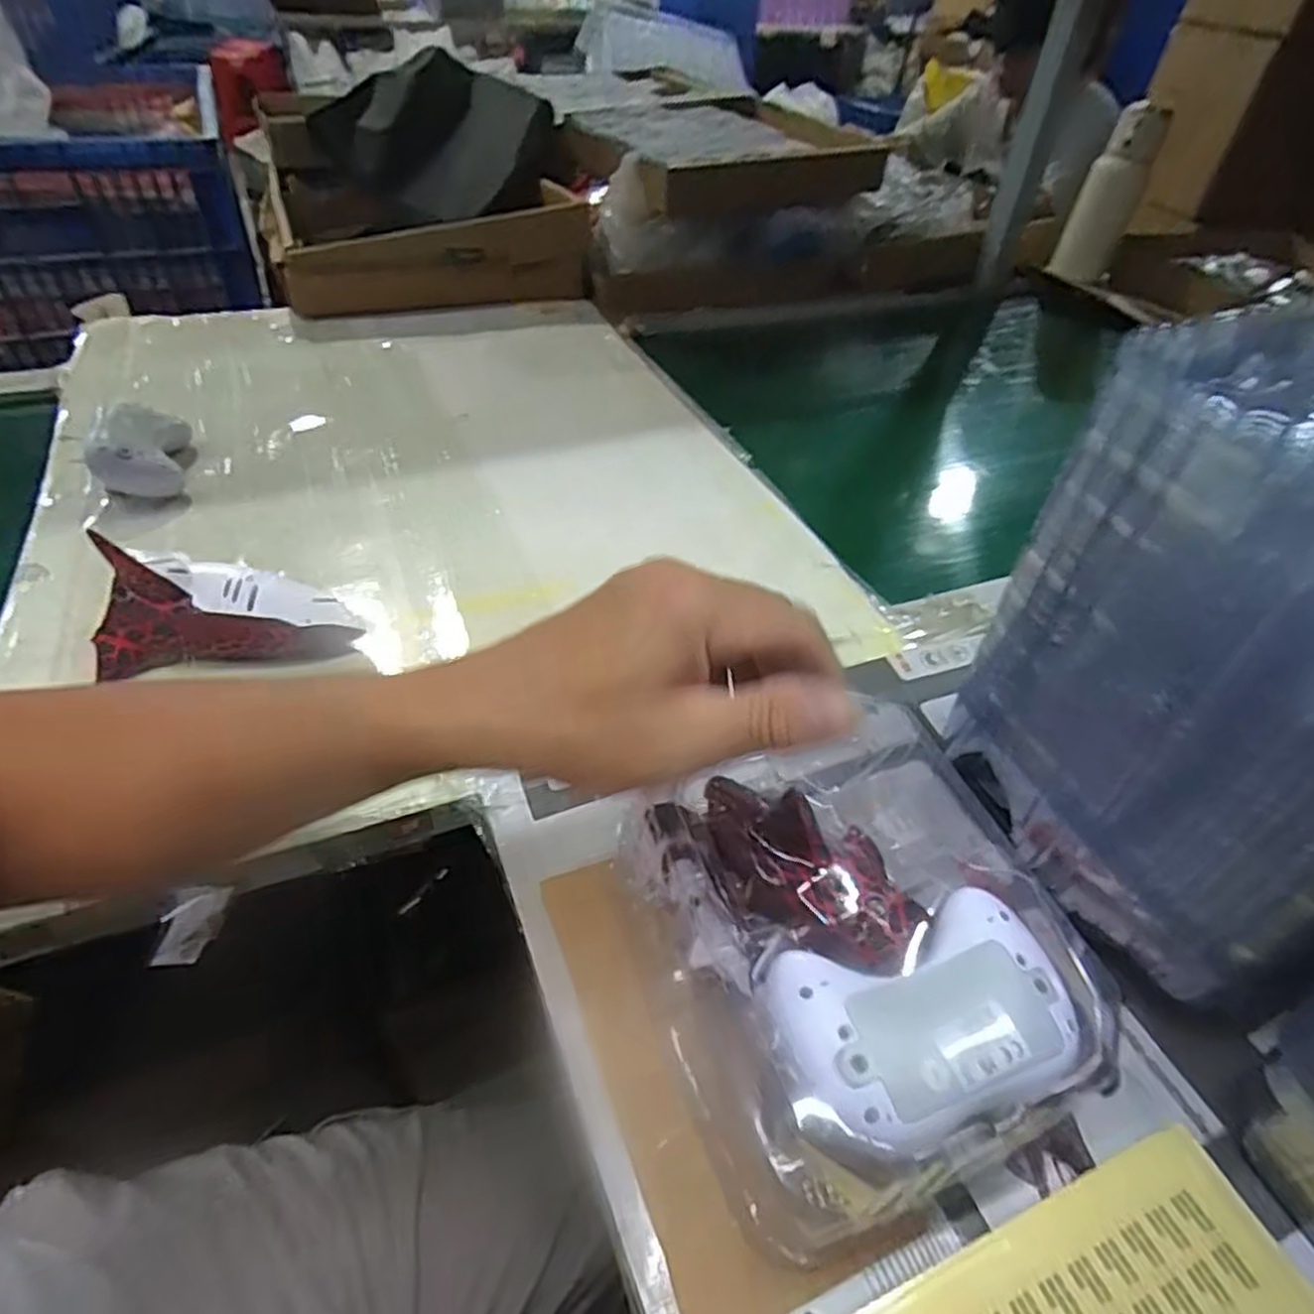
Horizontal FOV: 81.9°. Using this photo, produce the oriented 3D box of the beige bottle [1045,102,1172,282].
[{"bbox_3d":[0.665,-0.672,1.120,0.088,0.215,0.062,22,47,17],"label":"beige bottle"}]

